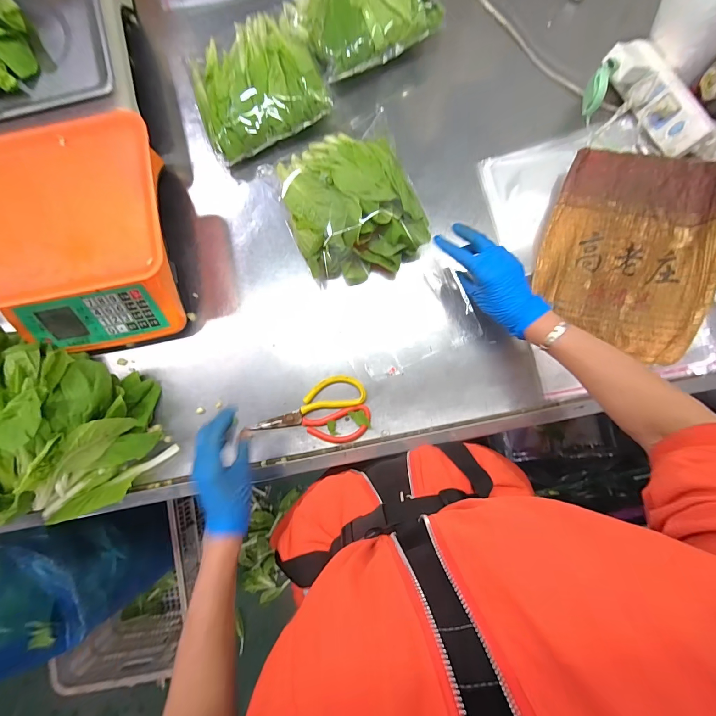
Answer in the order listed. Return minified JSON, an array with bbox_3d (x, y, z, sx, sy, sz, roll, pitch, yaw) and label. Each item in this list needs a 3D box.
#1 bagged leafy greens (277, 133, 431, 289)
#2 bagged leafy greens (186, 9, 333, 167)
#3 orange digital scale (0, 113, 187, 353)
[{"bbox_3d":[-0.012,-0.230,0.511,0.184,0.096,0.220,-21,85,-1],"label":"bagged leafy greens"},{"bbox_3d":[-0.164,-0.429,0.529,0.187,0.059,0.189,-27,85,-1],"label":"bagged leafy greens"},{"bbox_3d":[-0.404,-0.163,0.480,0.304,0.103,0.289,-8,85,0],"label":"orange digital scale"}]

